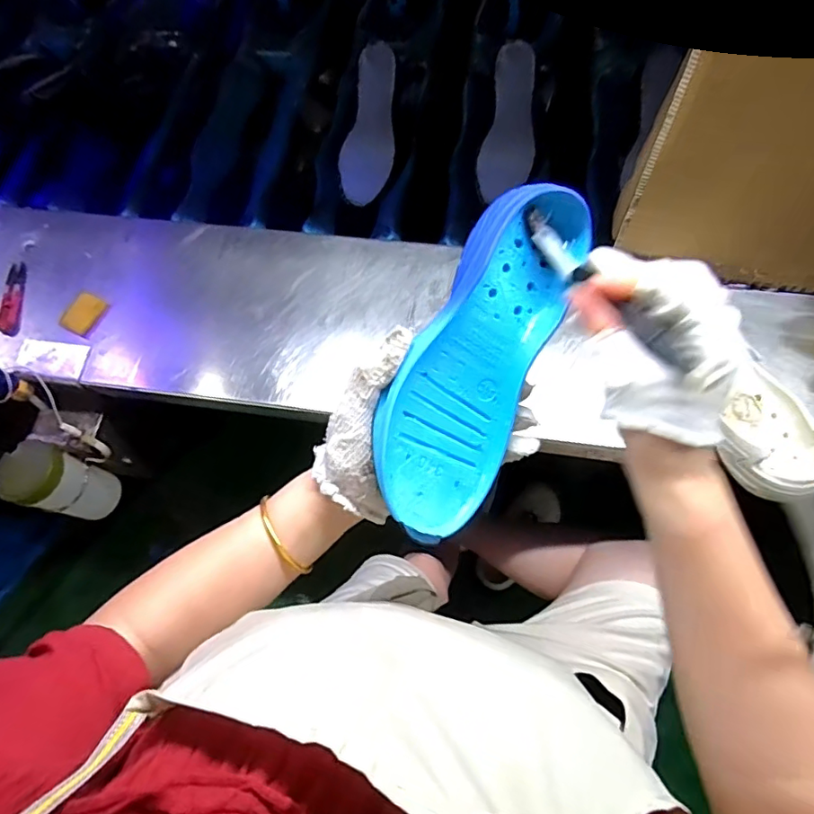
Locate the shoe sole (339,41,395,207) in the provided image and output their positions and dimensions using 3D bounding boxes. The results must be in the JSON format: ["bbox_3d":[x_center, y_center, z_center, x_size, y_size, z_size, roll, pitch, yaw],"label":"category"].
[{"bbox_3d":[-0.048,-0.401,0.752,0.066,0.022,0.221,9,92,9],"label":"shoe sole"}]

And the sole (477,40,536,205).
[{"bbox_3d":[0.144,-0.393,0.736,0.070,0.013,0.210,9,93,8],"label":"sole"}]

